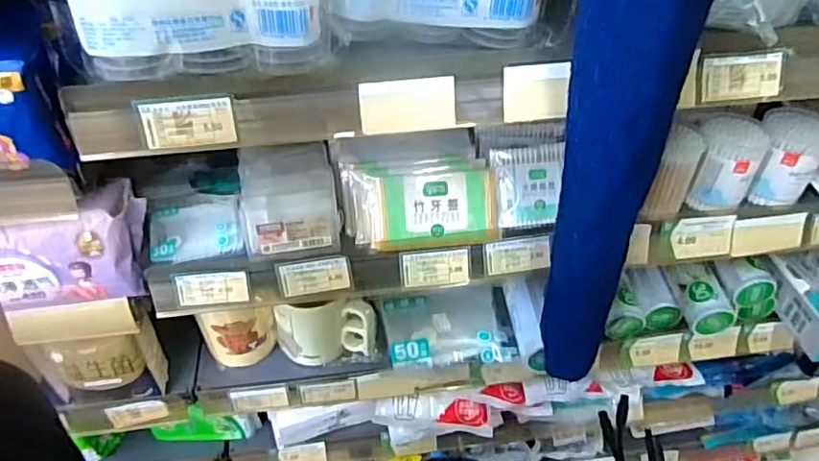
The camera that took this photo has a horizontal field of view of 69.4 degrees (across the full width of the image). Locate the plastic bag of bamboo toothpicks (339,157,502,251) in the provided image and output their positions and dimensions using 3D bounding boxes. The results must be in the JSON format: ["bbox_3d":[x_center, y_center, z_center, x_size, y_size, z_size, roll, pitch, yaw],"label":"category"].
[{"bbox_3d":[0.009,-0.025,0.521,0.136,0.078,0.027,-3,-1,1],"label":"plastic bag of bamboo toothpicks"}]

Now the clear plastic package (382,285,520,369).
[{"bbox_3d":[0.041,0.107,0.654,0.131,0.020,0.101,-7,45,-8],"label":"clear plastic package"}]

